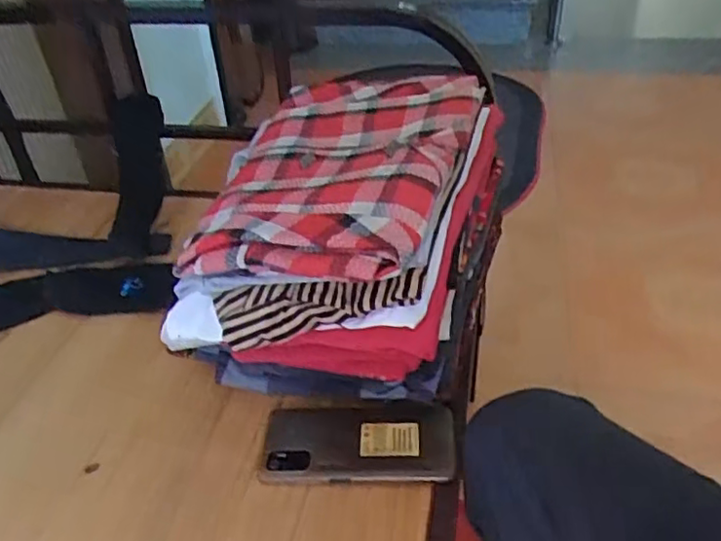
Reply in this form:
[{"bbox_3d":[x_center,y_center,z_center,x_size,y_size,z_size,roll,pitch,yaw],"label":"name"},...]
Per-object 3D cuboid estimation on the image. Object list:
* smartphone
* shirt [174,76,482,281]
[{"bbox_3d":[-0.001,0.142,0.539,0.156,0.012,0.075,-3,37,2],"label":"smartphone"},{"bbox_3d":[-0.024,-0.096,0.579,0.217,0.055,0.290,9,39,16],"label":"shirt"}]

